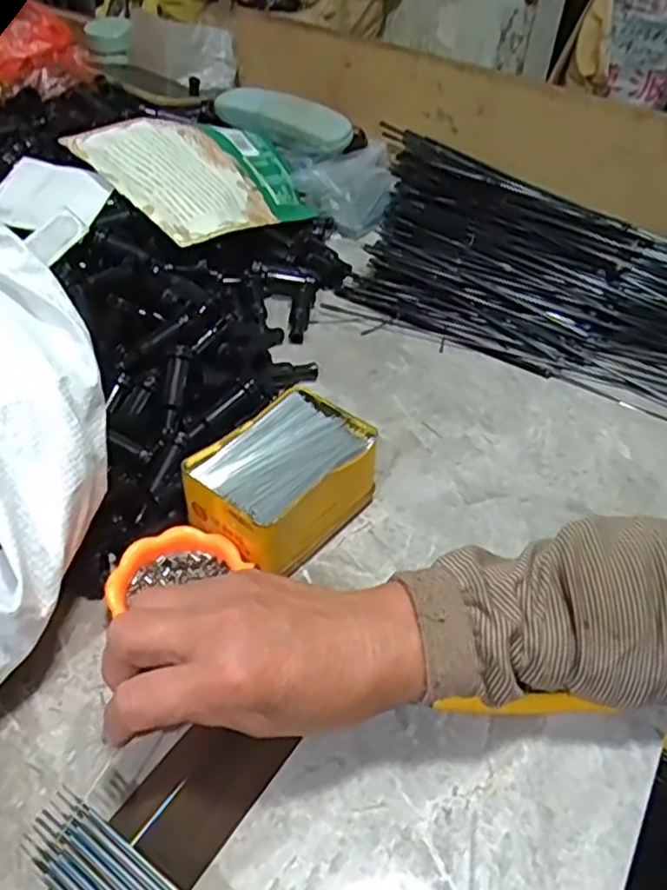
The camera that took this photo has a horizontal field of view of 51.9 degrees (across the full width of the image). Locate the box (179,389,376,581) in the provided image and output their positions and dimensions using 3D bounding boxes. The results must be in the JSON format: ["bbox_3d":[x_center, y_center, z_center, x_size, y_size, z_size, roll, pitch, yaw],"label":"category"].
[{"bbox_3d":[-0.032,0.021,0.437,0.087,0.055,0.114,31,50,26],"label":"box"}]

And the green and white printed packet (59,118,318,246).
[{"bbox_3d":[-0.120,-0.260,0.656,0.152,0.024,0.224,43,42,9],"label":"green and white printed packet"}]

